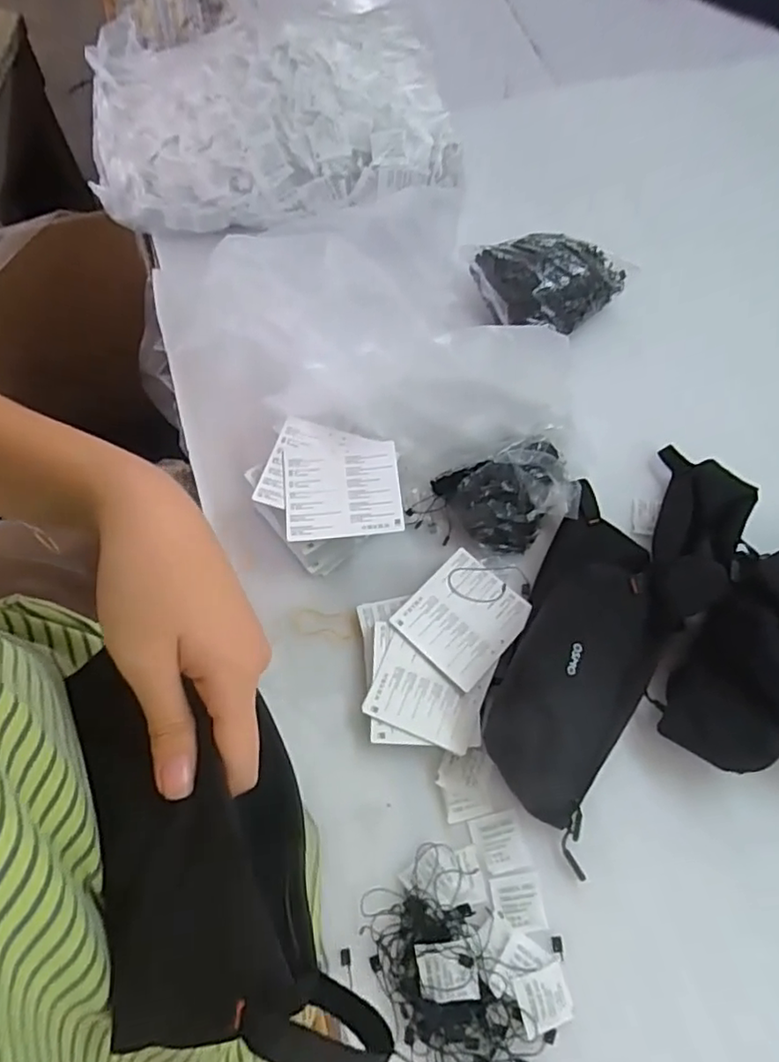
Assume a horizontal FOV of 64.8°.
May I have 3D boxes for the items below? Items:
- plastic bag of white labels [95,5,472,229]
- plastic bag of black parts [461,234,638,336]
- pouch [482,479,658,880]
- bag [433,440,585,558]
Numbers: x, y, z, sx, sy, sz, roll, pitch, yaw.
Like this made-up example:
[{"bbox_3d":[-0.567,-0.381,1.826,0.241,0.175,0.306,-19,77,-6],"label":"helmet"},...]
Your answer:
[{"bbox_3d":[-0.143,-0.496,0.726,0.411,0.099,0.318,-6,67,-5],"label":"plastic bag of white labels"},{"bbox_3d":[0.181,-0.278,0.682,0.178,0.044,0.113,-16,68,-9],"label":"plastic bag of black parts"},{"bbox_3d":[0.166,0.101,0.516,0.123,0.083,0.287,27,68,9],"label":"pouch"},{"bbox_3d":[0.114,-0.032,0.570,0.123,0.079,0.086,-15,68,-9],"label":"bag"}]

